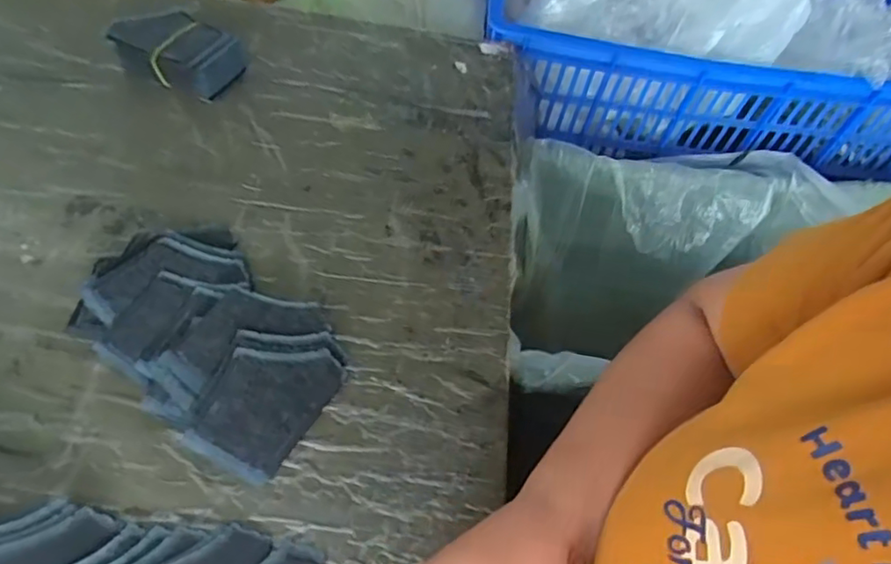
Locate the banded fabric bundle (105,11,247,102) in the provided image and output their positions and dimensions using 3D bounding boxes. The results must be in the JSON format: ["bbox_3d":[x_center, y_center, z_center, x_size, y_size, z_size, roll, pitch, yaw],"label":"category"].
[{"bbox_3d":[-0.269,-0.235,0.614,0.130,0.048,0.077,20,55,7],"label":"banded fabric bundle"}]

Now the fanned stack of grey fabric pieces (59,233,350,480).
[{"bbox_3d":[-0.183,0.035,0.466,0.231,0.033,0.136,36,57,18],"label":"fanned stack of grey fabric pieces"}]

